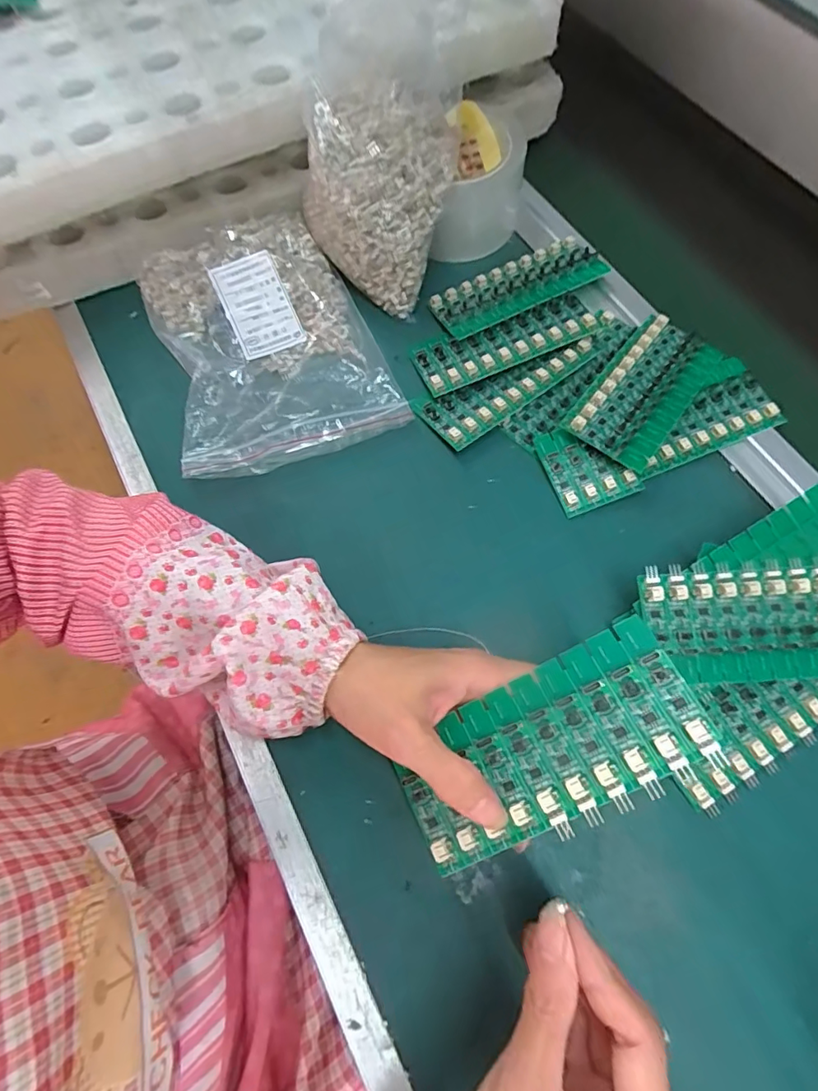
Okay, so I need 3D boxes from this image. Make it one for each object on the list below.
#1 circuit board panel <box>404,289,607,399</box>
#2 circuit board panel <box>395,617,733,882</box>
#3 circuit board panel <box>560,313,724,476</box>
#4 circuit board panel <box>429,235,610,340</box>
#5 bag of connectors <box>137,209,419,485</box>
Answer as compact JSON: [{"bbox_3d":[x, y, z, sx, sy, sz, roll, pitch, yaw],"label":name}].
[{"bbox_3d":[0.073,-0.157,0.380,0.138,0.013,0.050,-22,70,-7],"label":"circuit board panel"},{"bbox_3d":[0.060,0.094,0.226,0.135,0.006,0.065,-32,67,11],"label":"circuit board panel"},{"bbox_3d":[0.171,-0.113,0.357,0.060,0.008,0.134,37,70,11],"label":"circuit board panel"},{"bbox_3d":[0.086,-0.210,0.402,0.134,0.009,0.054,-24,70,-7],"label":"circuit board panel"},{"bbox_3d":[-0.114,-0.163,0.387,0.159,0.029,0.221,-21,70,-6],"label":"bag of connectors"}]

